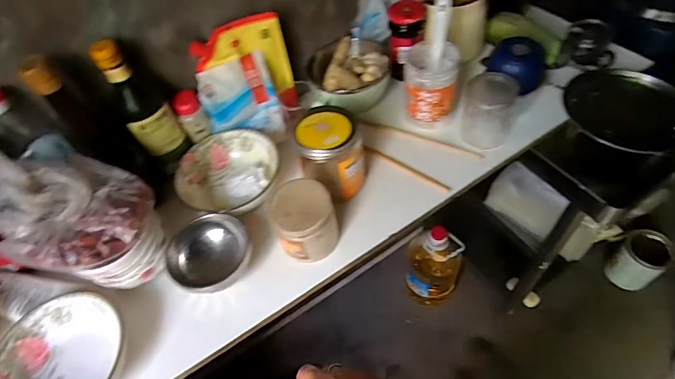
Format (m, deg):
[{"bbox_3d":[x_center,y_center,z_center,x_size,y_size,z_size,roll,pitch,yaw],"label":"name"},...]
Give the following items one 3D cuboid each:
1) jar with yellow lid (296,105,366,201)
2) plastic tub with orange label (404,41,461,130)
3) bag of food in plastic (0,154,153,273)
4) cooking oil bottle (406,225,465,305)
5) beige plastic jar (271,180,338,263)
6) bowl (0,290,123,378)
[{"bbox_3d":[-0.007,-0.053,0.614,0.093,0.111,0.095,-3,55,4],"label":"jar with yellow lid"},{"bbox_3d":[0.153,-0.166,0.690,0.081,0.121,0.081,-3,55,4],"label":"plastic tub with orange label"},{"bbox_3d":[-0.315,0.005,0.451,0.110,0.165,0.161,36,65,26],"label":"bag of food in plastic"},{"bbox_3d":[0.295,0.211,1.228,0.149,0.303,0.150,16,58,16],"label":"cooking oil bottle"},{"bbox_3d":[-0.046,0.042,0.572,0.080,0.088,0.087,-3,55,4],"label":"beige plastic jar"},{"bbox_3d":[-0.342,0.213,0.511,0.146,0.056,0.159,-3,55,4],"label":"bowl"}]

